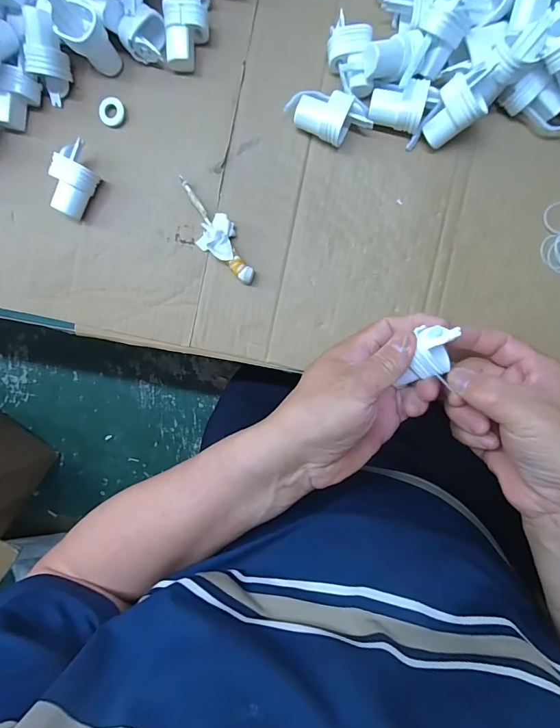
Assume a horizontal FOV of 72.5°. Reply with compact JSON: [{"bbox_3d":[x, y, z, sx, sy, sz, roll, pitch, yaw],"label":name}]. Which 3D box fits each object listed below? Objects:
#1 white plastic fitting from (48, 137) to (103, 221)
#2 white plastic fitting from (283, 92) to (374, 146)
[{"bbox_3d":[-0.178,-0.161,0.334,0.031,0.026,0.062,24,93,1],"label":"white plastic fitting"},{"bbox_3d":[0.041,-0.207,0.324,0.070,0.026,0.034,22,93,1],"label":"white plastic fitting"}]

